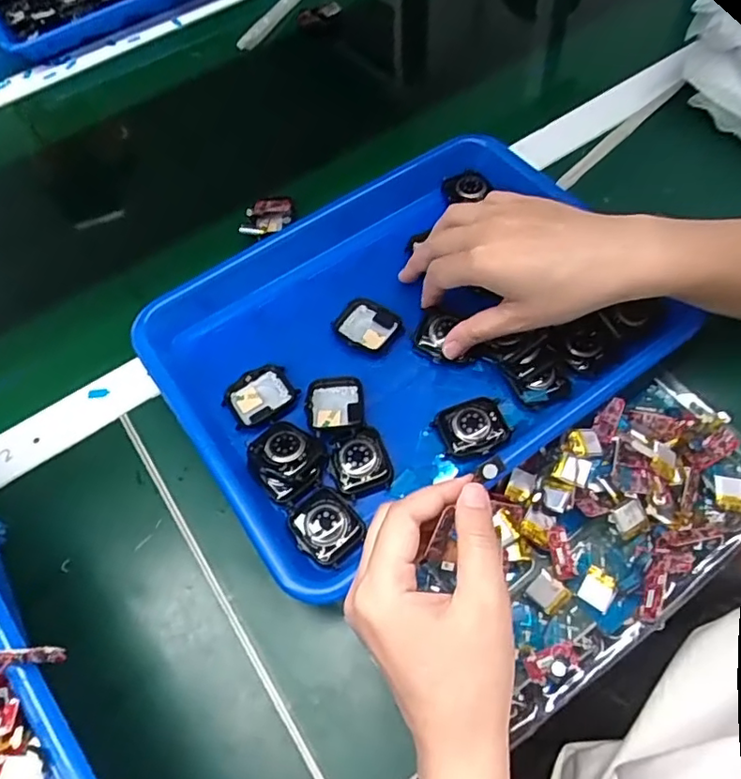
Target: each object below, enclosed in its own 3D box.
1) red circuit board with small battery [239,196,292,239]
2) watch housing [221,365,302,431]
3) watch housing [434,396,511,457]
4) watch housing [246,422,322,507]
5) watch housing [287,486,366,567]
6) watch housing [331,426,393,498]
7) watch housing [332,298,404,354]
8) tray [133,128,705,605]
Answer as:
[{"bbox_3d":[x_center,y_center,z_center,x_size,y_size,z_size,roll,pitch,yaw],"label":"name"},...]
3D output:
[{"bbox_3d":[-0.086,-0.144,0.502,0.036,0.016,0.048,5,64,6],"label":"red circuit board with small battery"},{"bbox_3d":[-0.075,0.004,0.405,0.046,0.007,0.039,-30,65,-11],"label":"watch housing"},{"bbox_3d":[0.065,0.024,0.382,0.041,0.010,0.037,-22,64,-7],"label":"watch housing"},{"bbox_3d":[-0.054,0.044,0.373,0.046,0.011,0.043,37,71,20],"label":"watch housing"},{"bbox_3d":[-0.027,0.083,0.358,0.043,0.011,0.037,40,72,21],"label":"watch housing"},{"bbox_3d":[-0.006,0.045,0.373,0.033,0.008,0.040,-16,63,-4],"label":"watch housing"},{"bbox_3d":[-0.002,-0.045,0.421,0.044,0.008,0.037,33,70,19],"label":"watch housing"},{"bbox_3d":[0.019,-0.046,0.418,0.317,0.034,0.246,-34,66,-12],"label":"tray"}]

